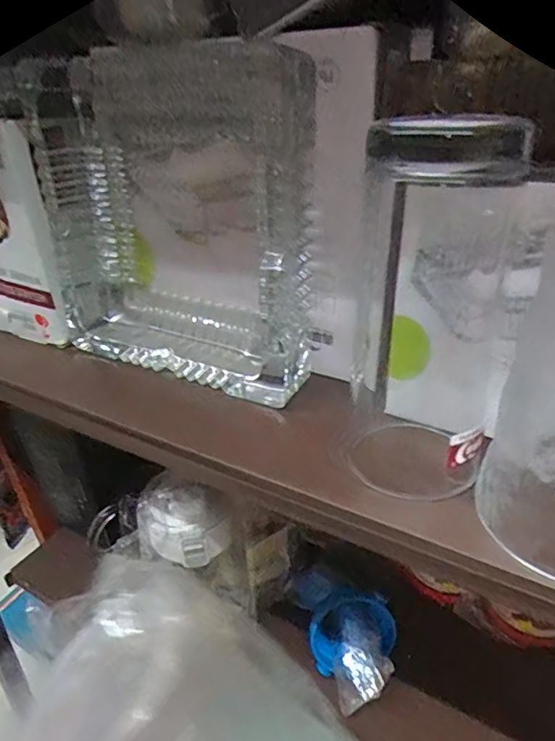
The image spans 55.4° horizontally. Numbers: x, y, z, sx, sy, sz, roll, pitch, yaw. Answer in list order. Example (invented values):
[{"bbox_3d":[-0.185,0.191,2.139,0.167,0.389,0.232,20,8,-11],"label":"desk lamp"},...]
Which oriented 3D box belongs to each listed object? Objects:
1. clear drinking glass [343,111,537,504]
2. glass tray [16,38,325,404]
[{"bbox_3d":[0.067,-0.025,0.236,0.066,0.159,0.076,4,33,12],"label":"clear drinking glass"},{"bbox_3d":[-0.064,-0.087,0.322,0.184,0.177,0.058,15,37,28],"label":"glass tray"}]

